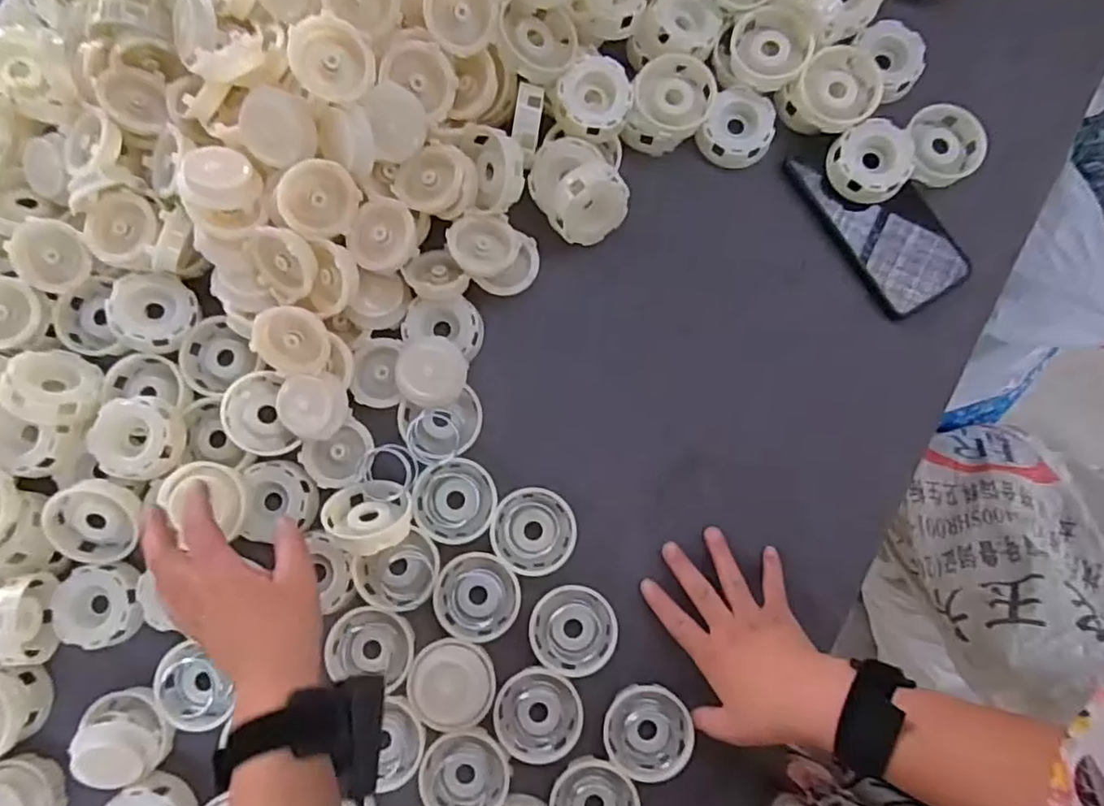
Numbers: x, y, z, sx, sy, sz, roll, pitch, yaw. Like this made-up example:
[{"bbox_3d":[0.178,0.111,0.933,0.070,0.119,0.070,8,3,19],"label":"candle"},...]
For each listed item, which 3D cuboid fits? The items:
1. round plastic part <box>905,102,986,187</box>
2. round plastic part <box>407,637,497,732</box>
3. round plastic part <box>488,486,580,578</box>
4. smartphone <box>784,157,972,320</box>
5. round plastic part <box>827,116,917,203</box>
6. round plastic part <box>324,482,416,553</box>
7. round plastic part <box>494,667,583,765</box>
[{"bbox_3d":[0.311,-0.204,0.497,0.056,0.019,0.060,0,81,0],"label":"round plastic part"},{"bbox_3d":[-0.072,0.200,0.446,0.060,0.024,0.059,0,81,0],"label":"round plastic part"},{"bbox_3d":[-0.013,0.096,0.470,0.060,0.011,0.062,7,81,1],"label":"round plastic part"},{"bbox_3d":[0.255,-0.143,0.487,0.077,0.009,0.145,-31,83,-5],"label":"smartphone"},{"bbox_3d":[0.245,-0.185,0.493,0.056,0.028,0.061,0,81,0],"label":"round plastic part"},{"bbox_3d":[-0.134,0.080,0.459,0.060,0.017,0.061,-2,40,2],"label":"round plastic part"},{"bbox_3d":[-0.010,0.223,0.455,0.060,0.010,0.061,0,81,0],"label":"round plastic part"}]

